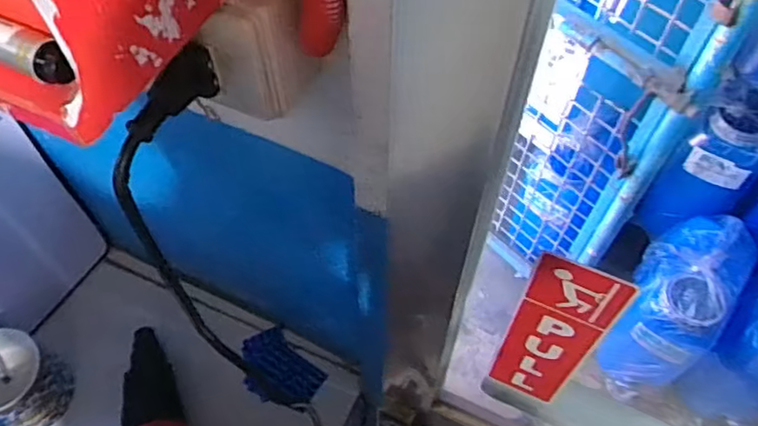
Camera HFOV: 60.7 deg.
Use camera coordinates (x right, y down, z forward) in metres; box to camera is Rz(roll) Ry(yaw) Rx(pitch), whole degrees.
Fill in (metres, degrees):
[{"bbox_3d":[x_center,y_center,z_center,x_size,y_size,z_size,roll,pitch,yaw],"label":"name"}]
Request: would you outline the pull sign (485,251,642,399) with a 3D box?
[{"bbox_3d":[0.104,0.078,0.397,0.050,0.188,0.004,24,61,12],"label":"pull sign"}]

